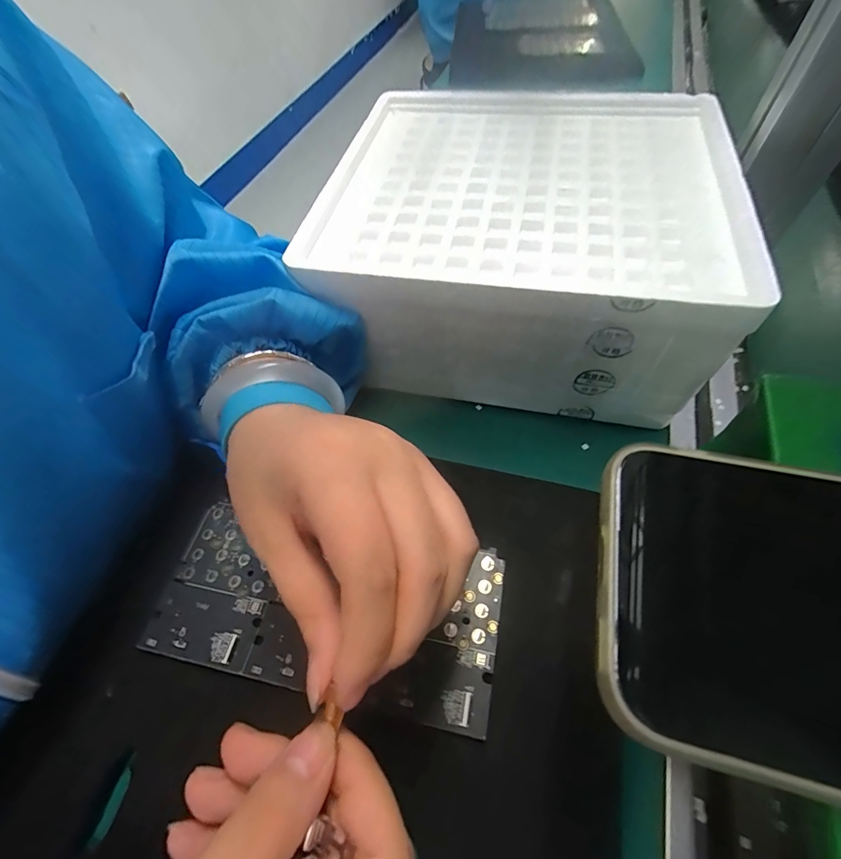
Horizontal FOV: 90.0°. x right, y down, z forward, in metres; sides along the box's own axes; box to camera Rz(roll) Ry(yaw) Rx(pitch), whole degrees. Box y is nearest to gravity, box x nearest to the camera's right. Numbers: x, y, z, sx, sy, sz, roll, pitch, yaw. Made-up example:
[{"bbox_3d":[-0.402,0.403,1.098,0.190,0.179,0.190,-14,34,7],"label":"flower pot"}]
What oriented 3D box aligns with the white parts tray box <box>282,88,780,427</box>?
[{"bbox_3d":[0.064,-0.119,0.270,0.213,0.093,0.200,8,59,10],"label":"white parts tray box"}]

